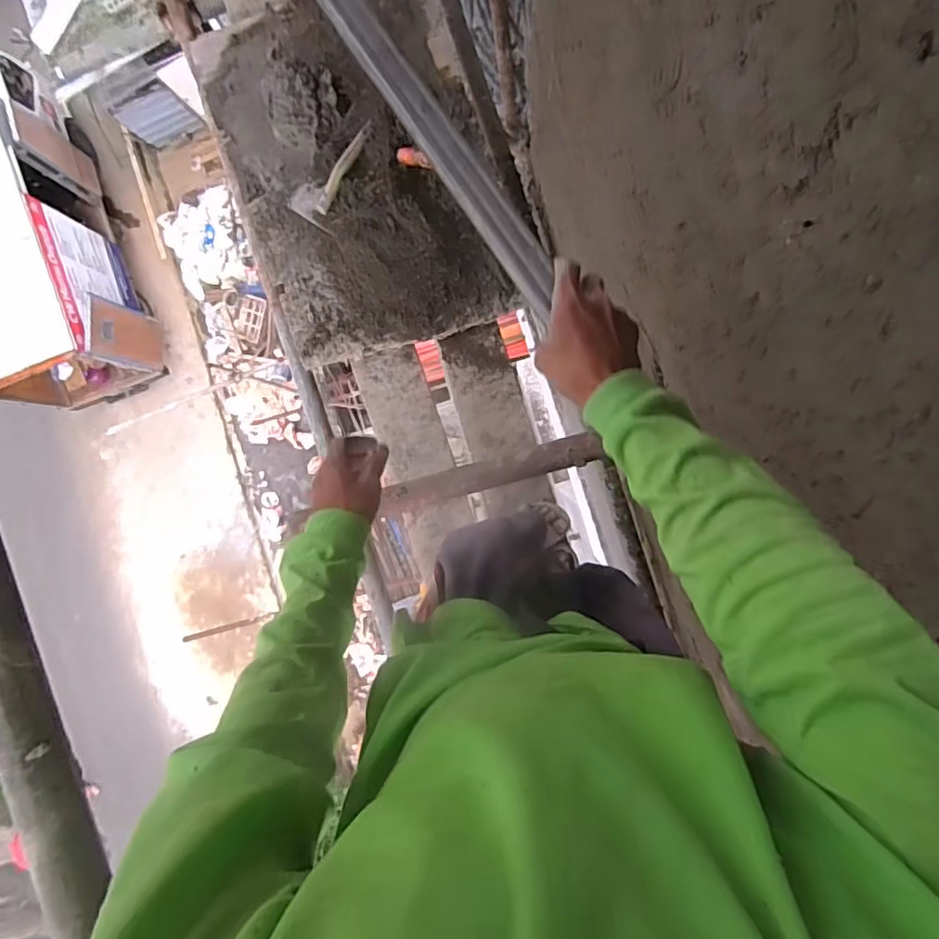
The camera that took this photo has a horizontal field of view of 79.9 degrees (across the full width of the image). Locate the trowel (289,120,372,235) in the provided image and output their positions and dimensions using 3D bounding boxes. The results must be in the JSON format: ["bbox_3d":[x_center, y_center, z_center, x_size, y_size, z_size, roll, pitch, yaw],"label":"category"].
[{"bbox_3d":[-0.316,-0.660,1.250,0.123,0.040,0.238,22,93,5],"label":"trowel"}]

